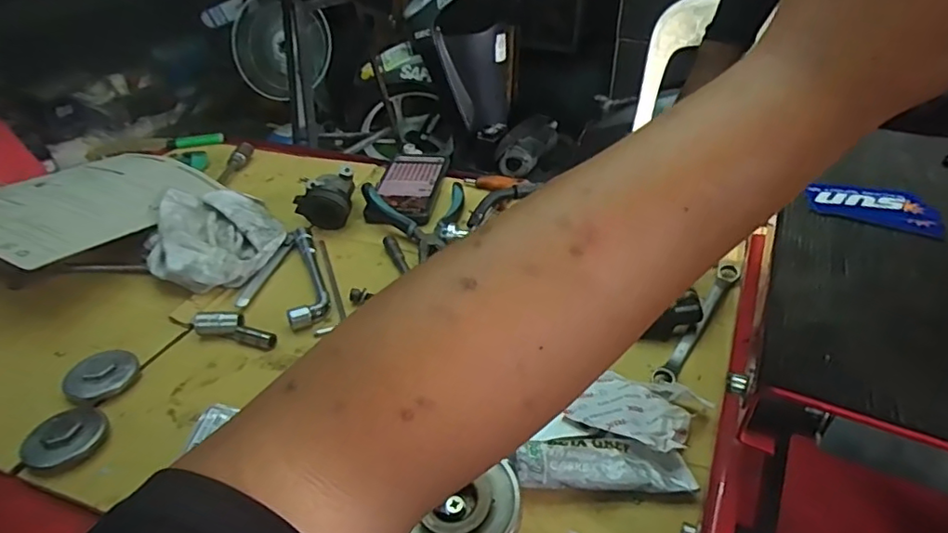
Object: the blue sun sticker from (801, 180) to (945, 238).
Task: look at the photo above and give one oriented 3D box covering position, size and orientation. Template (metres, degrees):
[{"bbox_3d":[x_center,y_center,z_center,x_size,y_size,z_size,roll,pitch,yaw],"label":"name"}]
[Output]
[{"bbox_3d":[0.256,-0.039,0.376,0.072,0.005,0.051,14,37,21],"label":"blue sun sticker"}]

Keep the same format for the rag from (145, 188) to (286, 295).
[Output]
[{"bbox_3d":[-0.281,-0.038,0.638,0.136,0.039,0.181,-15,36,-19],"label":"rag"}]

